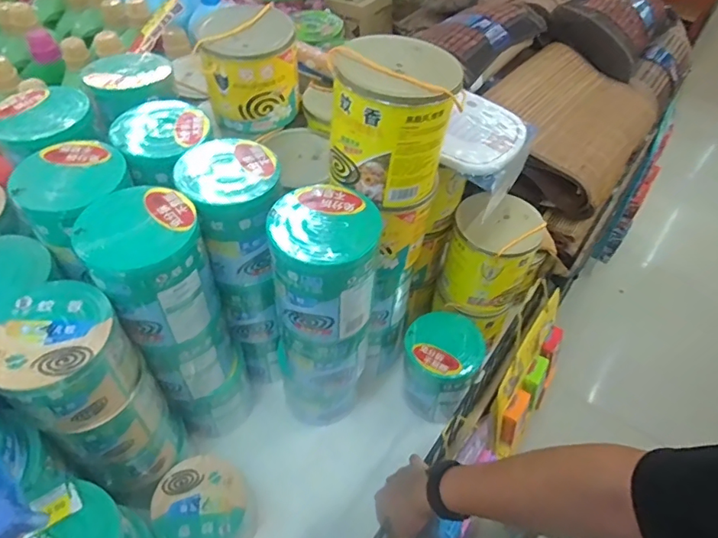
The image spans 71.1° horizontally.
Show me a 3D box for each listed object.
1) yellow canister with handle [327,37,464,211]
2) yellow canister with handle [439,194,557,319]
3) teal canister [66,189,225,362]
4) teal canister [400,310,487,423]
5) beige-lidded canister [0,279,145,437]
[{"bbox_3d":[0.041,-0.185,0.623,0.150,0.155,0.141,6,50,2],"label":"yellow canister with handle"},{"bbox_3d":[0.229,-0.025,0.890,0.142,0.165,0.135,16,51,10],"label":"yellow canister with handle"},{"bbox_3d":[-0.262,0.005,0.652,0.138,0.193,0.143,-31,58,-26],"label":"teal canister"},{"bbox_3d":[0.142,0.182,0.911,0.134,0.151,0.135,19,51,12],"label":"teal canister"},{"bbox_3d":[-0.334,0.105,0.579,0.129,0.125,0.123,2,50,-2],"label":"beige-lidded canister"}]

